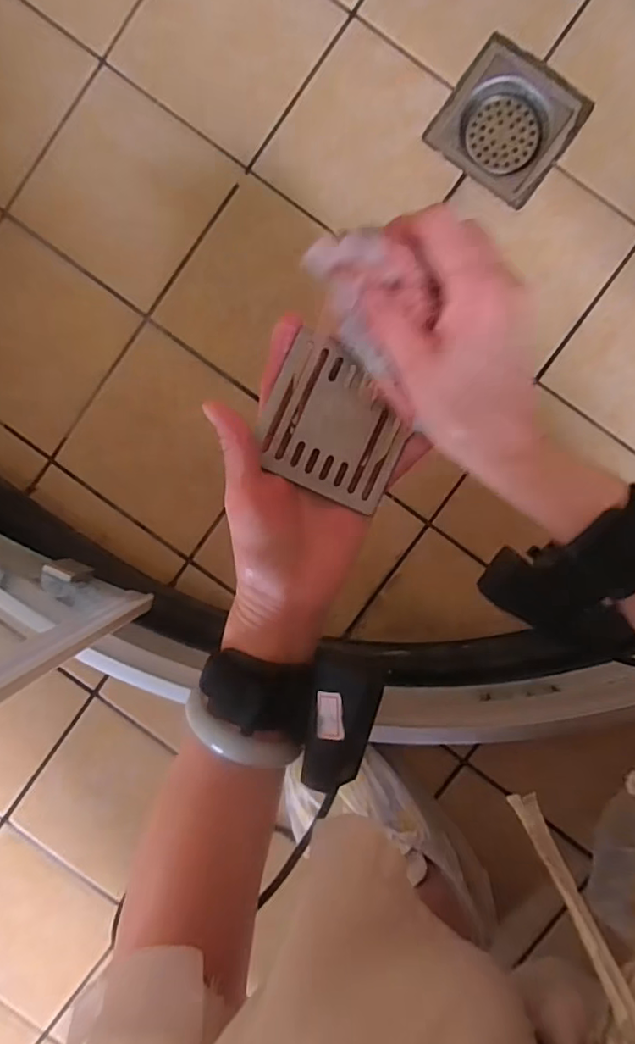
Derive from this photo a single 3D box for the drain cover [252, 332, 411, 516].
[{"bbox_3d":[0.013,-0.054,0.309,0.075,0.004,0.075,23,89,-12],"label":"drain cover"}]

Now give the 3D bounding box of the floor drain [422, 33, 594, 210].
[{"bbox_3d":[0.158,-0.332,0.469,0.101,0.021,0.104,36,95,0],"label":"floor drain"}]

